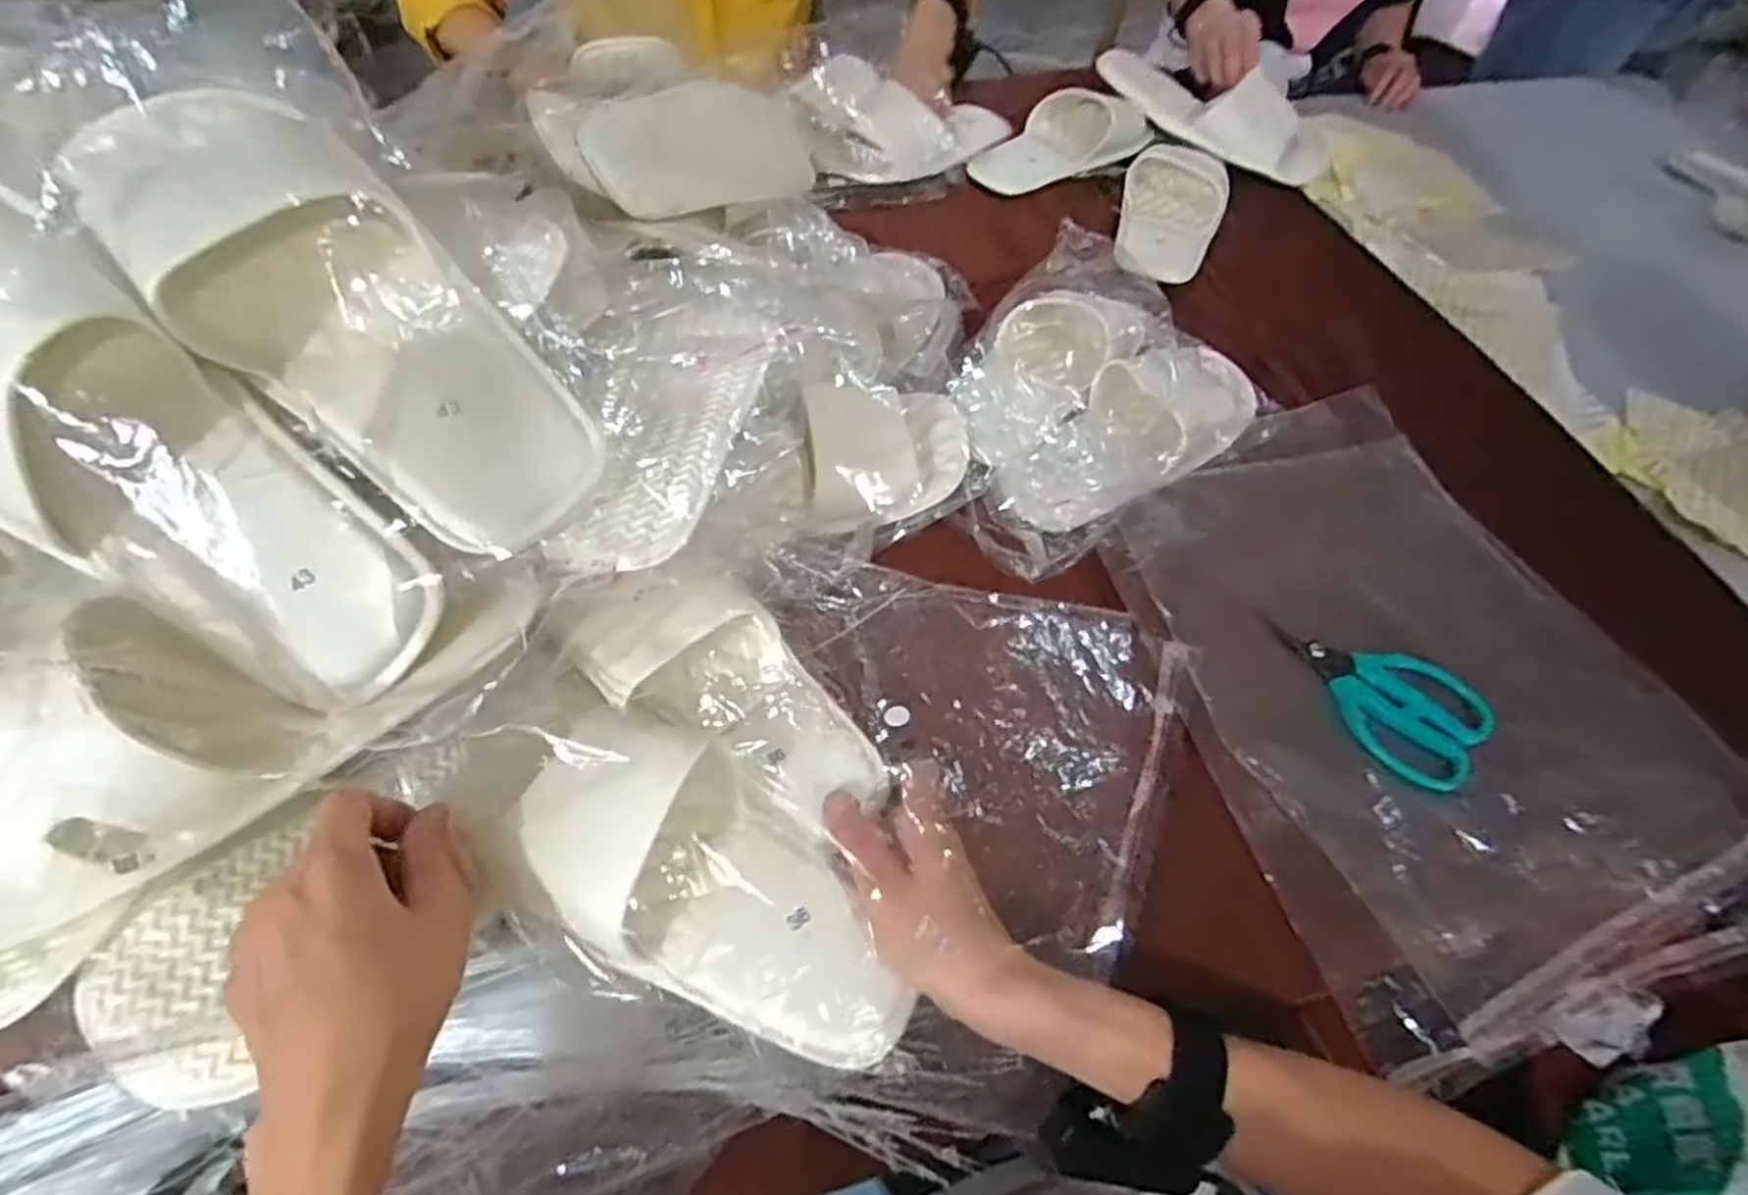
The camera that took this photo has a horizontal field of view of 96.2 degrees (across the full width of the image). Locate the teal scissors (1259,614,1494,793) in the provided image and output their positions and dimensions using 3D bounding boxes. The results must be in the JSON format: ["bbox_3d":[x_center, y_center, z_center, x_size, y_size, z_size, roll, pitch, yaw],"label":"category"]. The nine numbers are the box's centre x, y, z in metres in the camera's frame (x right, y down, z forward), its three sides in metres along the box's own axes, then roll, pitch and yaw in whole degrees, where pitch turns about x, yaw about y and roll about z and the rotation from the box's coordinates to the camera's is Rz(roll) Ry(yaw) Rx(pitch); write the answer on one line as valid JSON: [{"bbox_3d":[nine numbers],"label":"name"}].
[{"bbox_3d":[0.317,0.059,0.501,0.133,0.012,0.082,39,62,20],"label":"teal scissors"}]

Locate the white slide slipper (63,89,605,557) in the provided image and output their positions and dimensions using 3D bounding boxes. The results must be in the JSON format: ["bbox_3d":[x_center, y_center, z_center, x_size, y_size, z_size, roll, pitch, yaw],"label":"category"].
[{"bbox_3d":[-0.234,-0.132,0.342,0.267,0.067,0.112,45,62,-4],"label":"white slide slipper"}]

